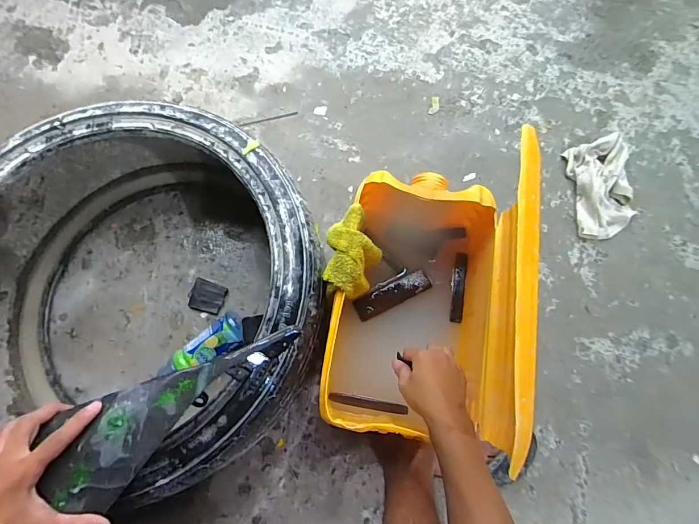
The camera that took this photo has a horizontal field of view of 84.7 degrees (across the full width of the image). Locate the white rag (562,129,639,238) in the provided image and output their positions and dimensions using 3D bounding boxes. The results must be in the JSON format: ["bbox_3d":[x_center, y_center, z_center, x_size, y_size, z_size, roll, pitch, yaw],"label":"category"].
[{"bbox_3d":[0.565,-0.171,0.858,0.115,0.054,0.224,-5,75,-1],"label":"white rag"}]

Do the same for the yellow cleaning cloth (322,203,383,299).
[{"bbox_3d":[0.008,-0.009,0.640,0.086,0.116,0.142,5,75,2],"label":"yellow cleaning cloth"}]

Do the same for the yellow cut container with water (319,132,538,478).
[{"bbox_3d":[0.106,0.035,0.558,0.232,0.388,0.393,8,75,2],"label":"yellow cut container with water"}]

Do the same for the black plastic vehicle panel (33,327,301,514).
[{"bbox_3d":[-0.205,0.159,0.468,0.305,0.045,0.109,-33,77,-22],"label":"black plastic vehicle panel"}]

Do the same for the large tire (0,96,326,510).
[{"bbox_3d":[-0.359,0.025,0.684,0.631,0.247,0.569,9,75,3],"label":"large tire"}]

